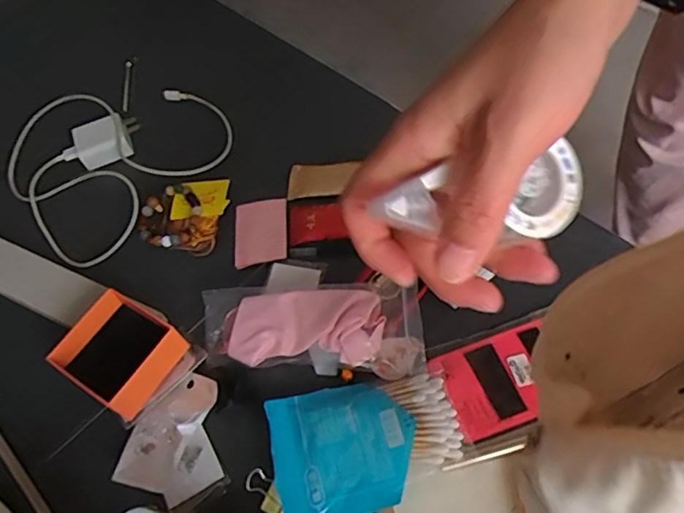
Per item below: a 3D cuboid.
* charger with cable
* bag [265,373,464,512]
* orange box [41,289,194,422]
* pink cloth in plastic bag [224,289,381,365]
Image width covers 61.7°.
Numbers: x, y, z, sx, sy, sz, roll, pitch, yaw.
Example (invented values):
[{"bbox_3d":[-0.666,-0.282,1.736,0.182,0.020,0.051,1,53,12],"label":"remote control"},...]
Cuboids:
[{"bbox_3d":[-0.239,-0.119,0.608,0.222,0.032,0.212,-41,63,-16],"label":"charger with cable"},{"bbox_3d":[0.017,0.137,0.426,0.137,0.021,0.097,-17,59,-3],"label":"bag"},{"bbox_3d":[-0.179,0.077,0.466,0.078,0.045,0.078,27,66,21],"label":"orange box"},{"bbox_3d":[-0.031,0.059,0.475,0.125,0.030,0.055,0,59,7],"label":"pink cloth in plastic bag"}]

